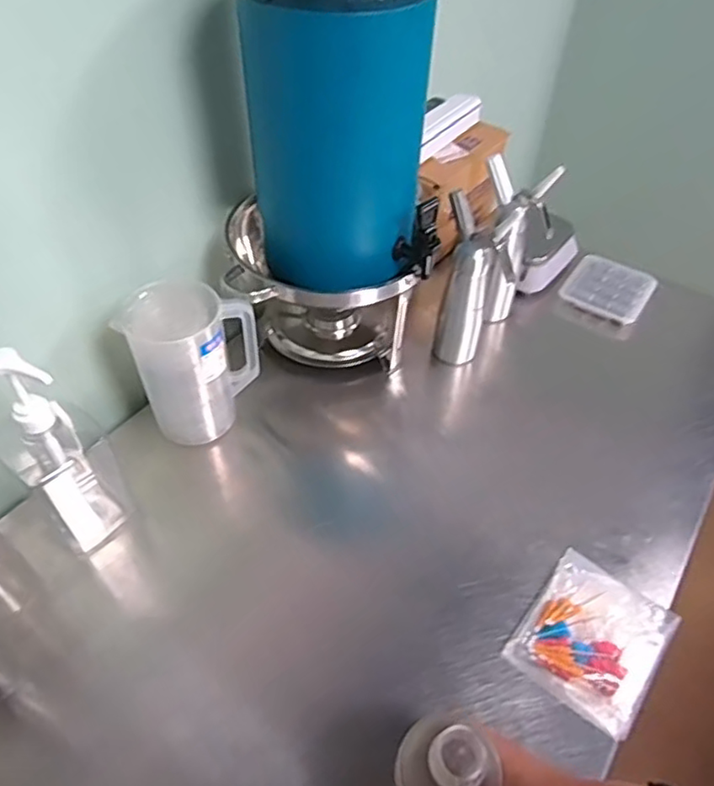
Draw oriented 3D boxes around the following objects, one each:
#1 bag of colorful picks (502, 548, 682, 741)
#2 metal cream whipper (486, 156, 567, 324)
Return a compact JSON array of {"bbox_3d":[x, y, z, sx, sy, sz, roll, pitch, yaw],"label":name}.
[{"bbox_3d":[0.300,0.302,0.771,0.155,0.028,0.190,31,53,25],"label":"bag of colorful picks"},{"bbox_3d":[0.277,-0.266,1.108,0.110,0.304,0.088,-8,47,-9],"label":"metal cream whipper"}]

